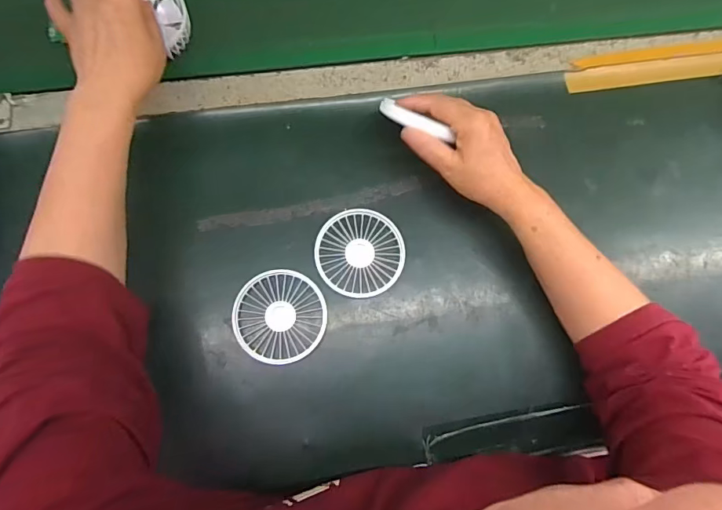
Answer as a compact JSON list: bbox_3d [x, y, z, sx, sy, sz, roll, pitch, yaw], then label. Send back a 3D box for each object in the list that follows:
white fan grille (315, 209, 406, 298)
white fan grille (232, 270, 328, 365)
[{"bbox_3d":[-0.001,-0.003,0.459,0.087,0.006,0.088,-3,77,-3],"label":"white fan grille"},{"bbox_3d":[-0.079,0.060,0.442,0.086,0.009,0.087,-2,77,-3],"label":"white fan grille"}]

